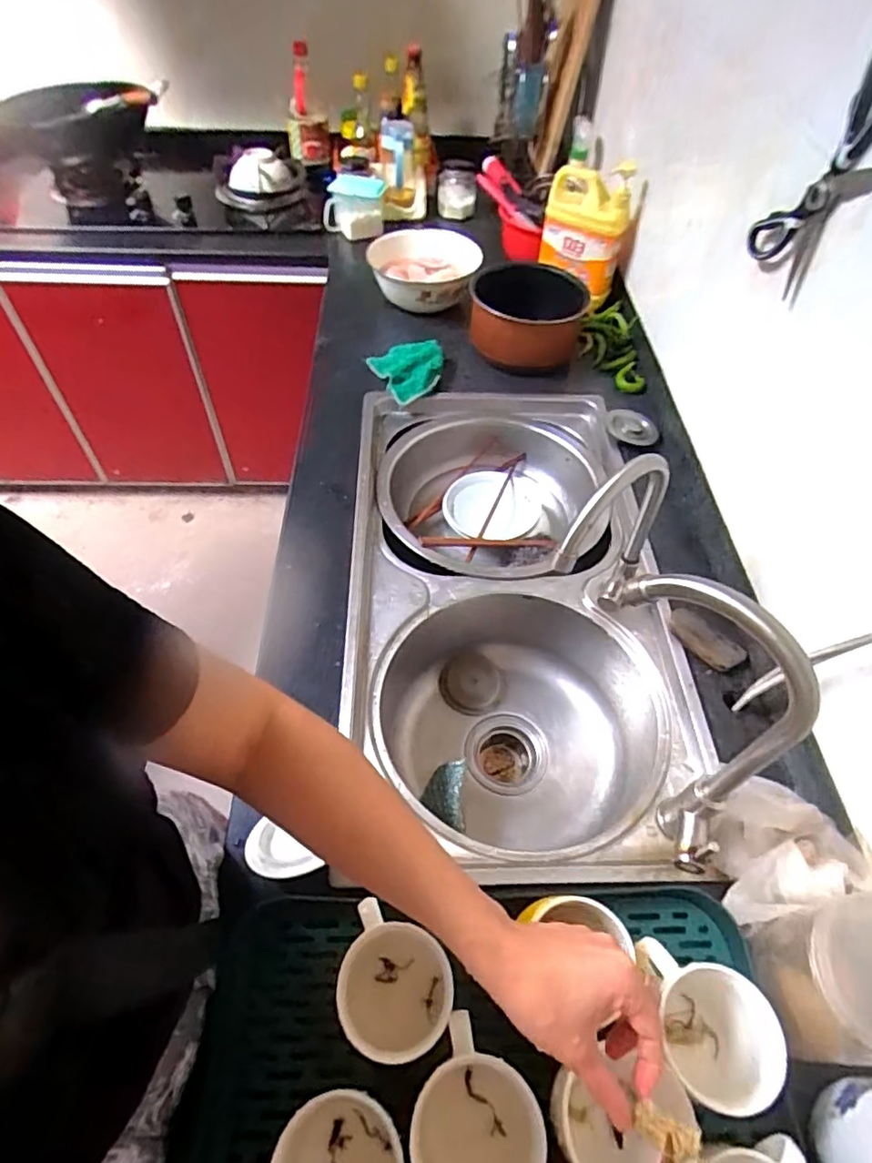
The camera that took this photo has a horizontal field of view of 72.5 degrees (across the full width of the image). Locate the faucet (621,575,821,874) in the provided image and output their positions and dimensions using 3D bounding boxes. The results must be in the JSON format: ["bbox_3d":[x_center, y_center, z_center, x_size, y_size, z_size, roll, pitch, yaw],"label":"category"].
[{"bbox_3d":[0.209,0.120,0.501,0.054,0.301,0.177,-21,56,-17],"label":"faucet"}]

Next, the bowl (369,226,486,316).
[{"bbox_3d":[-0.024,-0.622,1.178,0.216,0.072,0.264,-1,53,-3],"label":"bowl"}]

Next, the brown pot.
[{"bbox_3d":[0.161,-0.470,1.065,0.190,0.124,0.204,1,53,-1],"label":"brown pot"}]

